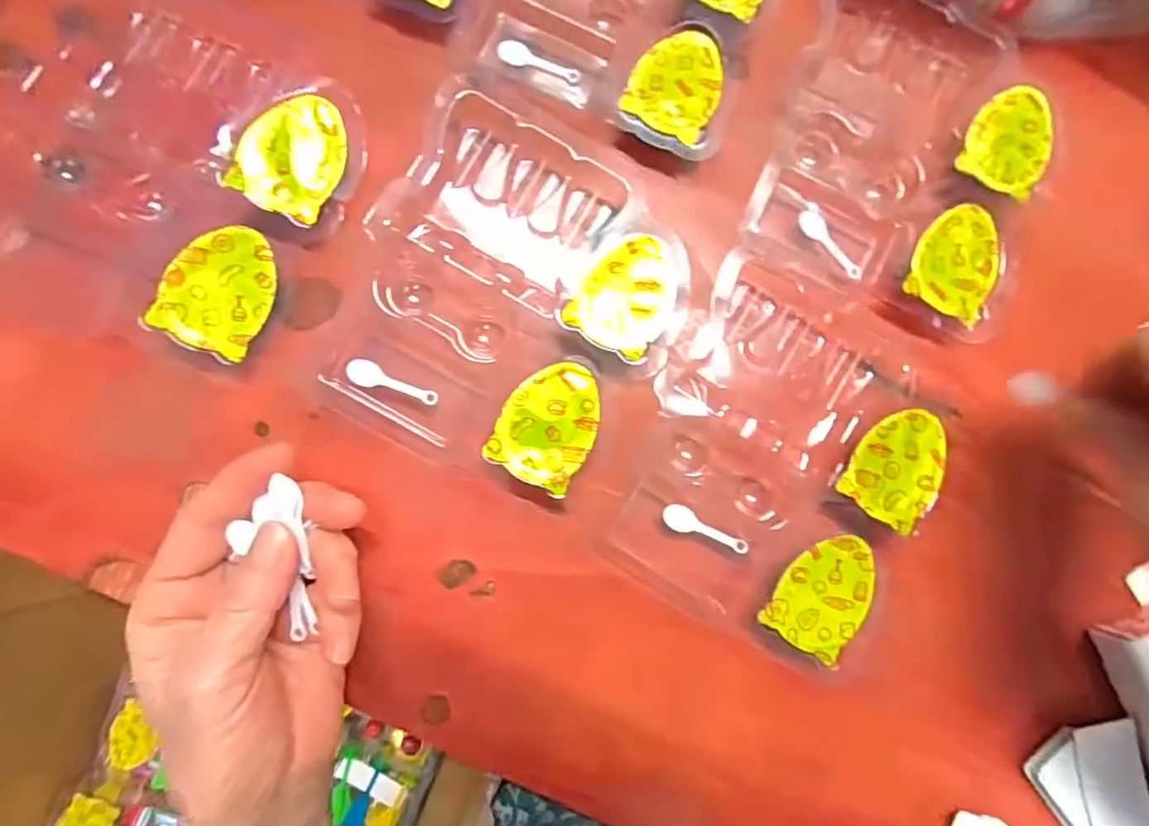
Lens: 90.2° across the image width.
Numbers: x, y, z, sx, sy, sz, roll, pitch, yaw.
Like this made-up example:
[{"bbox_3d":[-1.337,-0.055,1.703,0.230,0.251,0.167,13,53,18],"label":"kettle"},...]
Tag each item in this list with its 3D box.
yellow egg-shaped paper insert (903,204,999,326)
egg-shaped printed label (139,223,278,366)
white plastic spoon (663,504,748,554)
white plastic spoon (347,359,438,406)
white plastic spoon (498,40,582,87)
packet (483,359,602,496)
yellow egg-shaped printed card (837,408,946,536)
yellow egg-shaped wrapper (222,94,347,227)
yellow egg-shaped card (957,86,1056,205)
[{"bbox_3d":[0.174,-0.069,0.259,0.037,0.004,0.049,26,88,0],"label":"yellow egg-shaped paper insert"},{"bbox_3d":[-0.144,-0.051,0.233,0.039,0.004,0.052,25,84,-12],"label":"egg-shaped printed label"},{"bbox_3d":[0.057,0.050,0.247,0.039,0.005,0.011,20,84,-3],"label":"white plastic spoon"},{"bbox_3d":[-0.077,-0.012,0.242,0.039,0.004,0.011,21,84,-2],"label":"white plastic spoon"},{"bbox_3d":[-0.016,-0.161,0.263,0.039,0.004,0.011,19,84,-3],"label":"white plastic spoon"},{"bbox_3d":[-0.010,0.004,0.245,0.039,0.016,0.051,29,84,-2],"label":"packet"},{"bbox_3d":[0.142,0.023,0.248,0.037,0.004,0.049,36,84,1],"label":"yellow egg-shaped printed card"},{"bbox_3d":[-0.118,-0.109,0.240,0.040,0.004,0.051,24,84,-5],"label":"yellow egg-shaped wrapper"},{"bbox_3d":[0.203,-0.128,0.266,0.038,0.004,0.050,28,86,1],"label":"yellow egg-shaped card"}]

